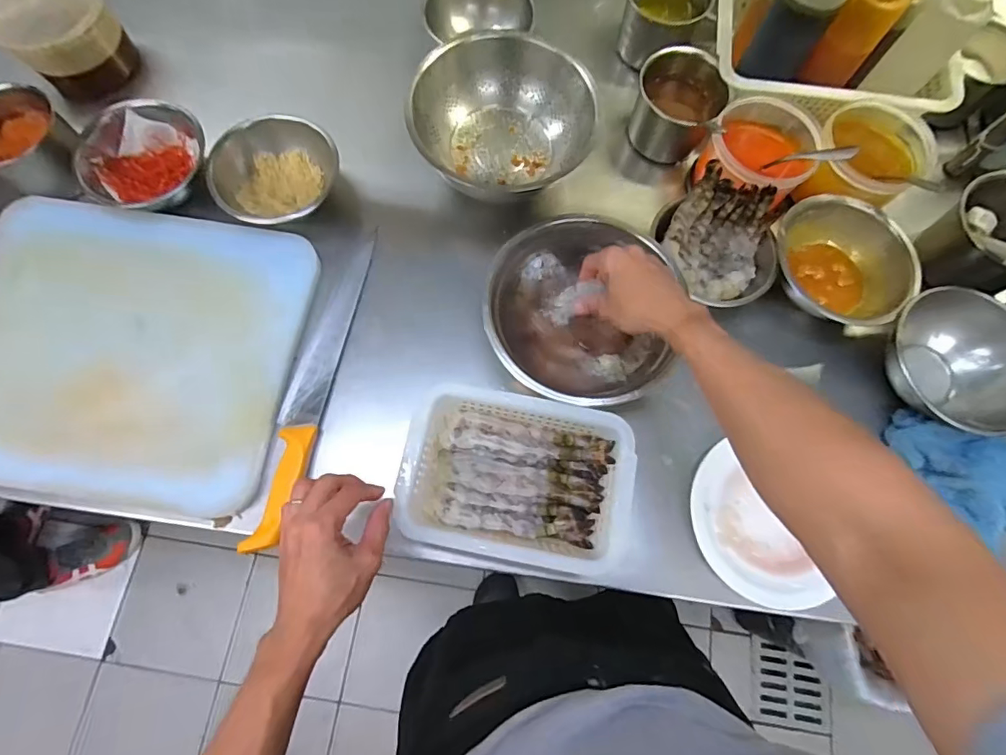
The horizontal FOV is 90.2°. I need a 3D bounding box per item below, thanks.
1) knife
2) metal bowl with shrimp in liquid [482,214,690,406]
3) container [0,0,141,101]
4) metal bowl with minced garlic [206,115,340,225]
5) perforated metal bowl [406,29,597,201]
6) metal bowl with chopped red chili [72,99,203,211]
[{"bbox_3d":[-0.219,-0.002,0.583,0.047,0.018,0.387,13,73,3],"label":"knife"},{"bbox_3d":[0.083,-0.072,0.594,0.197,0.075,0.217,0,73,-1],"label":"metal bowl with shrimp in liquid"},{"bbox_3d":[-0.590,-0.465,0.684,0.126,0.098,0.141,38,76,10],"label":"container"},{"bbox_3d":[-0.283,-0.253,0.630,0.150,0.072,0.117,-31,92,-15],"label":"metal bowl with minced garlic"},{"bbox_3d":[-0.009,-0.324,0.626,0.197,0.102,0.171,-42,78,-12],"label":"perforated metal bowl"},{"bbox_3d":[-0.454,-0.281,0.622,0.122,0.072,0.143,42,77,11],"label":"metal bowl with chopped red chili"}]

